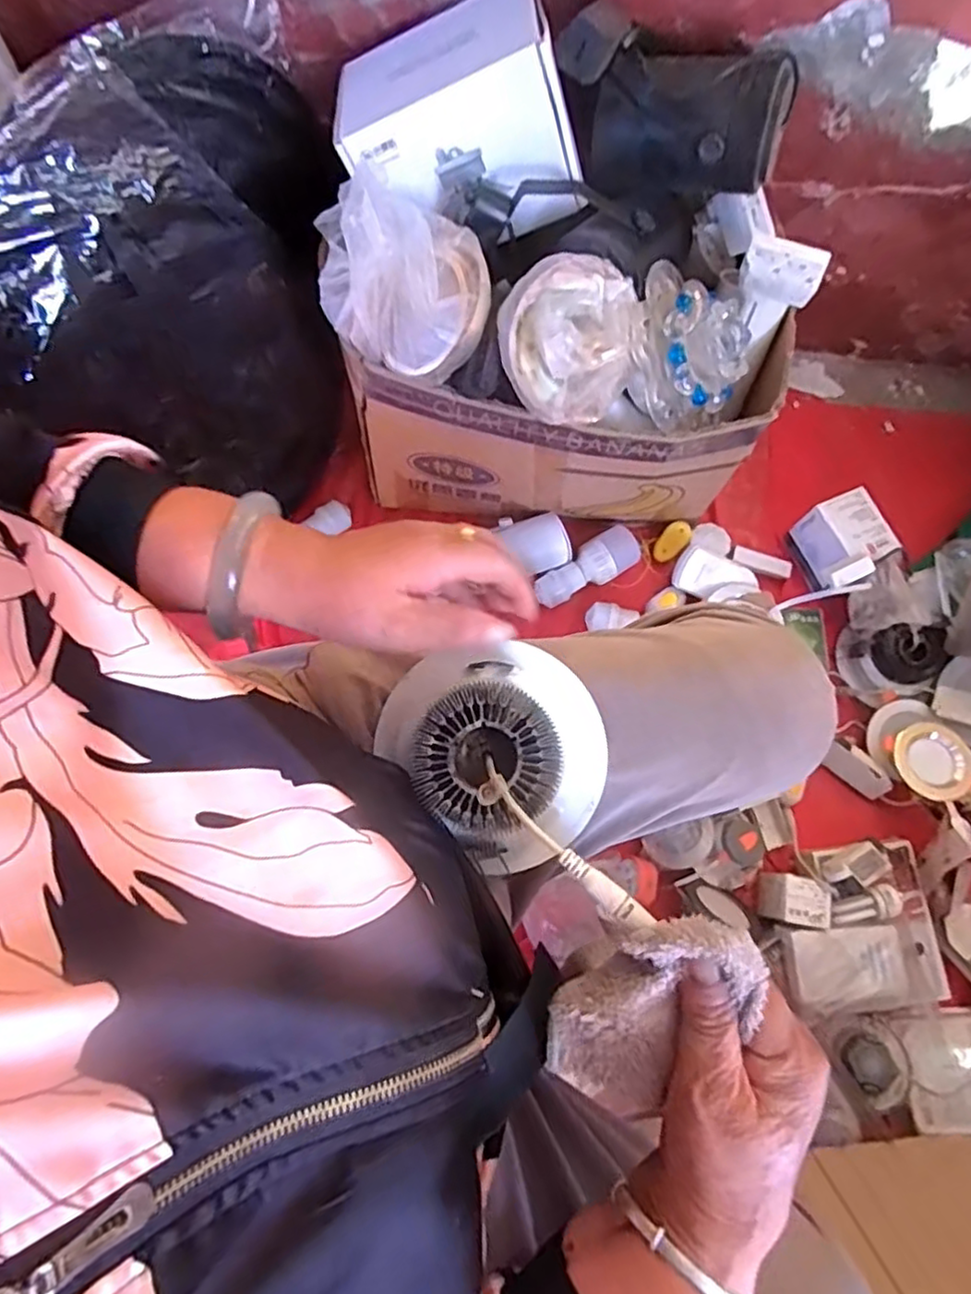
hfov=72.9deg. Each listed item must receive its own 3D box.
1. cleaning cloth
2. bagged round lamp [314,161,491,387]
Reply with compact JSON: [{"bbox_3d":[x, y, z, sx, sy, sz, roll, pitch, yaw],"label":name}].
[{"bbox_3d":[0.070,0.156,0.285,0.055,0.018,0.109,38,110,8],"label":"cleaning cloth"},{"bbox_3d":[-0.075,-0.318,0.576,0.155,0.124,0.109,5,75,-1],"label":"bagged round lamp"}]

